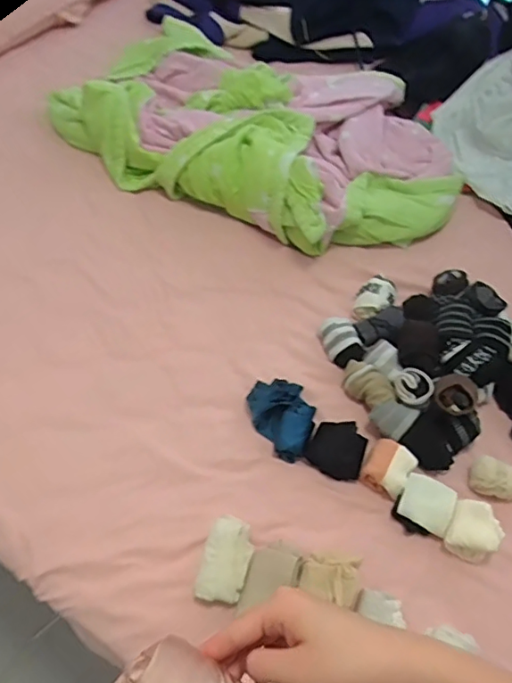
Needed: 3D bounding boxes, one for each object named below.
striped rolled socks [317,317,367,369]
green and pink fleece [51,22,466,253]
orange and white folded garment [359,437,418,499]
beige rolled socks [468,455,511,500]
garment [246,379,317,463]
[{"bbox_3d":[0.141,0.000,0.897,0.057,0.036,0.095,-10,57,-11],"label":"striped rolled socks"},{"bbox_3d":[0.027,-0.491,1.136,0.840,0.110,0.566,25,61,11],"label":"green and pink fleece"},{"bbox_3d":[0.189,0.181,0.782,0.066,0.041,0.070,34,60,17],"label":"orange and white folded garment"},{"bbox_3d":[0.353,0.201,0.782,0.079,0.031,0.049,21,57,8],"label":"beige rolled socks"},{"bbox_3d":[0.043,0.106,0.820,0.094,0.037,0.130,-30,63,-22],"label":"garment"}]

